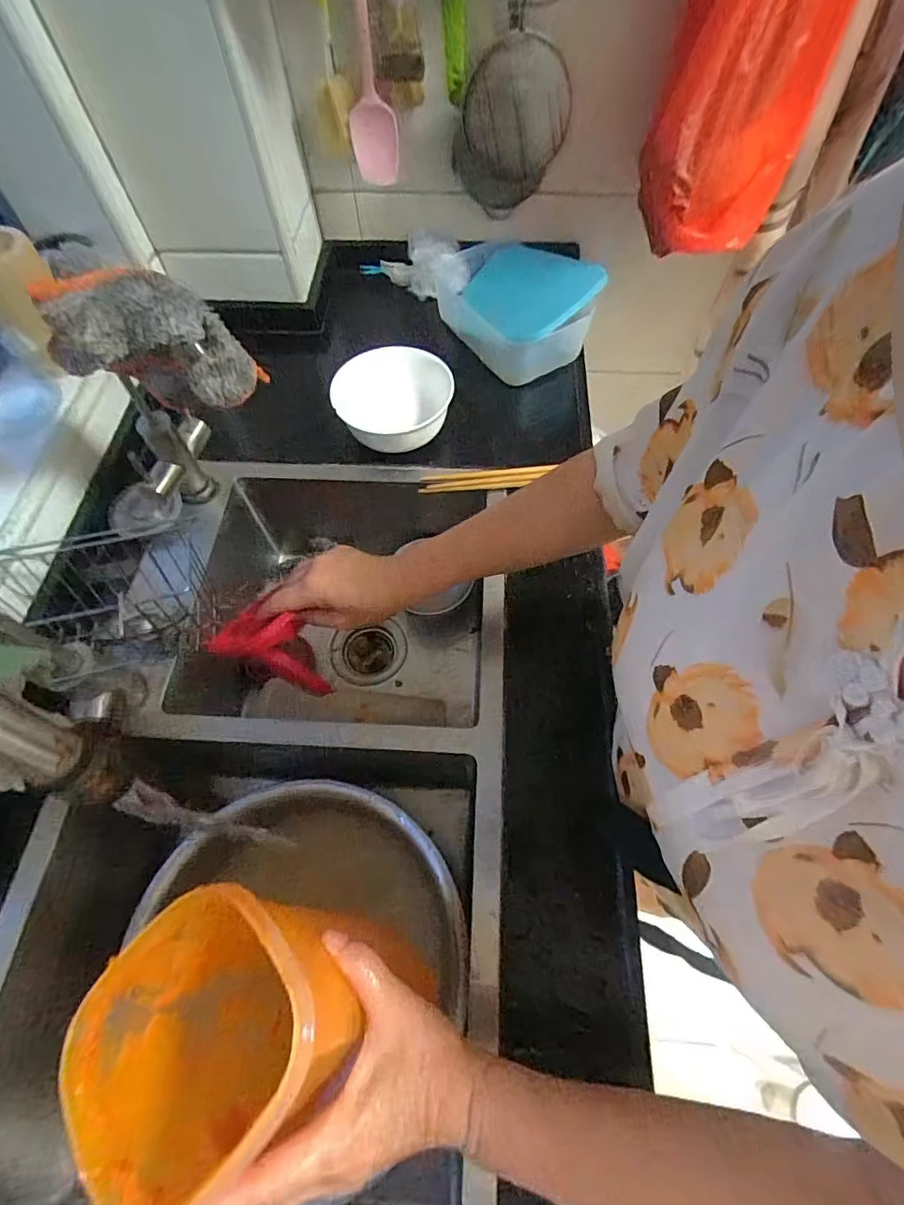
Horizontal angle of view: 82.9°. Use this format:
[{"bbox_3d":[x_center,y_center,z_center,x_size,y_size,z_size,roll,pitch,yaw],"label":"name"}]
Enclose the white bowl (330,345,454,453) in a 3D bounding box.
[{"bbox_3d":[-0.072,-0.257,0.661,0.141,0.075,0.127,2,62,2],"label":"white bowl"}]

